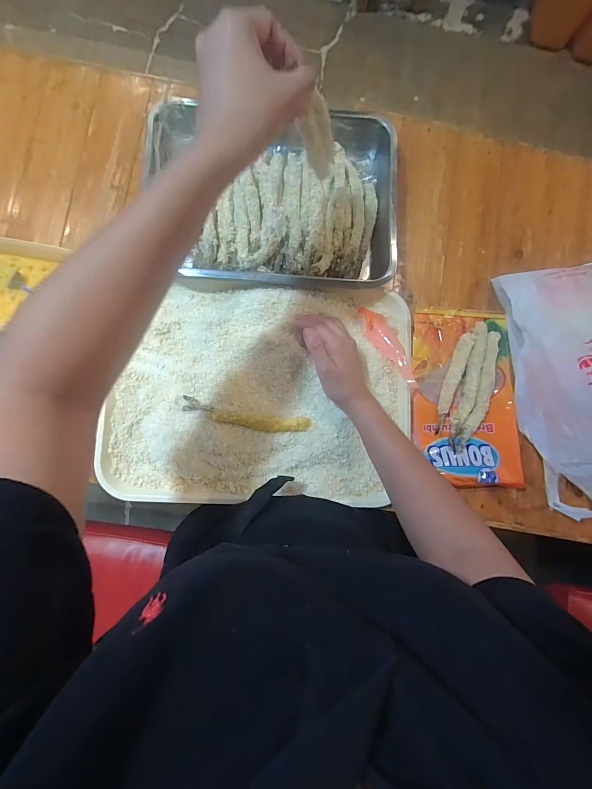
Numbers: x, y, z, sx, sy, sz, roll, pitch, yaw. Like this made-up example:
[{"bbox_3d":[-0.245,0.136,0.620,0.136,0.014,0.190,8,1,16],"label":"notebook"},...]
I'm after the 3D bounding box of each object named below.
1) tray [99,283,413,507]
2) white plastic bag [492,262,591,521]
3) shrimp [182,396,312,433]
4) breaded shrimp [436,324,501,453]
[{"bbox_3d":[-0.038,-0.006,0.468,0.388,0.030,0.291,3,83,-4],"label":"tray"},{"bbox_3d":[0.421,-0.020,0.452,0.191,0.123,0.341,-9,85,-5],"label":"white plastic bag"},{"bbox_3d":[-0.065,0.031,0.456,0.170,0.019,0.027,11,84,-3],"label":"shrimp"},{"bbox_3d":[0.248,-0.011,0.492,0.069,0.014,0.181,19,83,-2],"label":"breaded shrimp"}]

